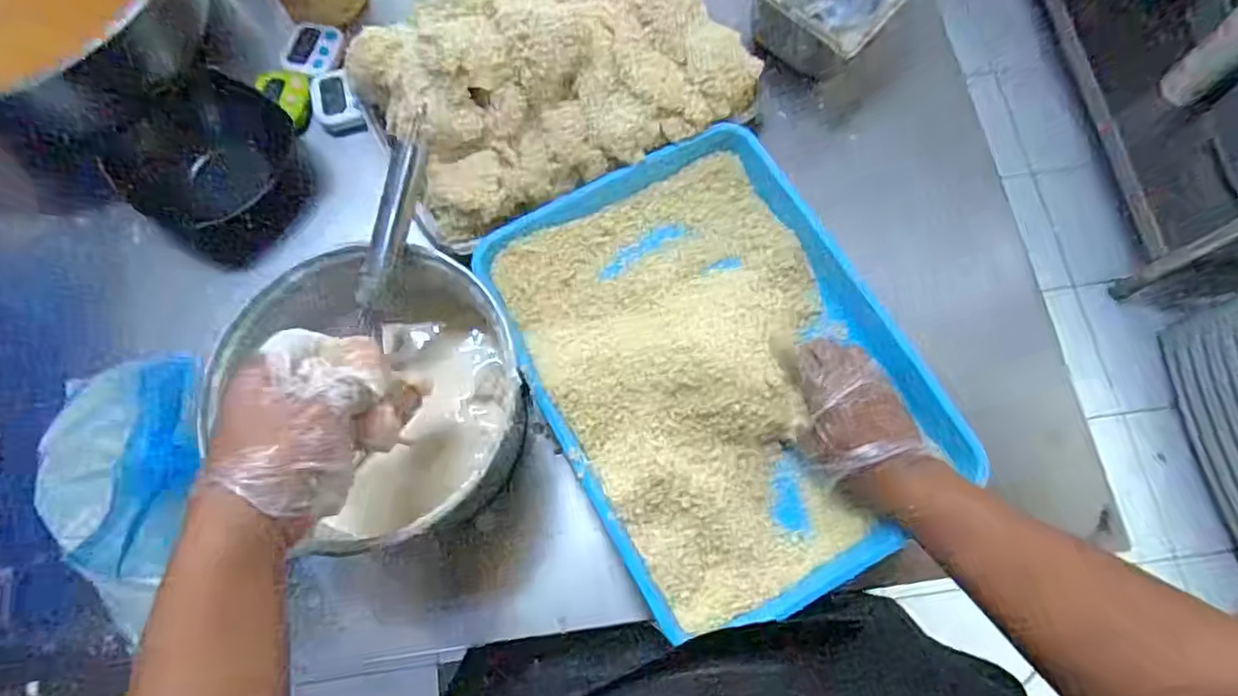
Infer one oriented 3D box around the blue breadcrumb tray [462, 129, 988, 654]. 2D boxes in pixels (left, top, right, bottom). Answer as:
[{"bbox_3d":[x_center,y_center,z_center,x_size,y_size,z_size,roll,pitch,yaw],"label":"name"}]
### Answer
[{"bbox_3d":[0.085,0.010,0.582,0.298,0.051,0.406,-28,74,-7],"label":"blue breadcrumb tray"}]

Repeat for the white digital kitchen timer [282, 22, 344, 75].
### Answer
[{"bbox_3d":[-0.337,-0.333,0.727,0.057,0.011,0.070,8,73,4],"label":"white digital kitchen timer"}]

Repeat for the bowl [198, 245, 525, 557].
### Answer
[{"bbox_3d":[-0.196,0.036,0.538,0.222,0.117,0.218,0,73,1],"label":"bowl"}]

